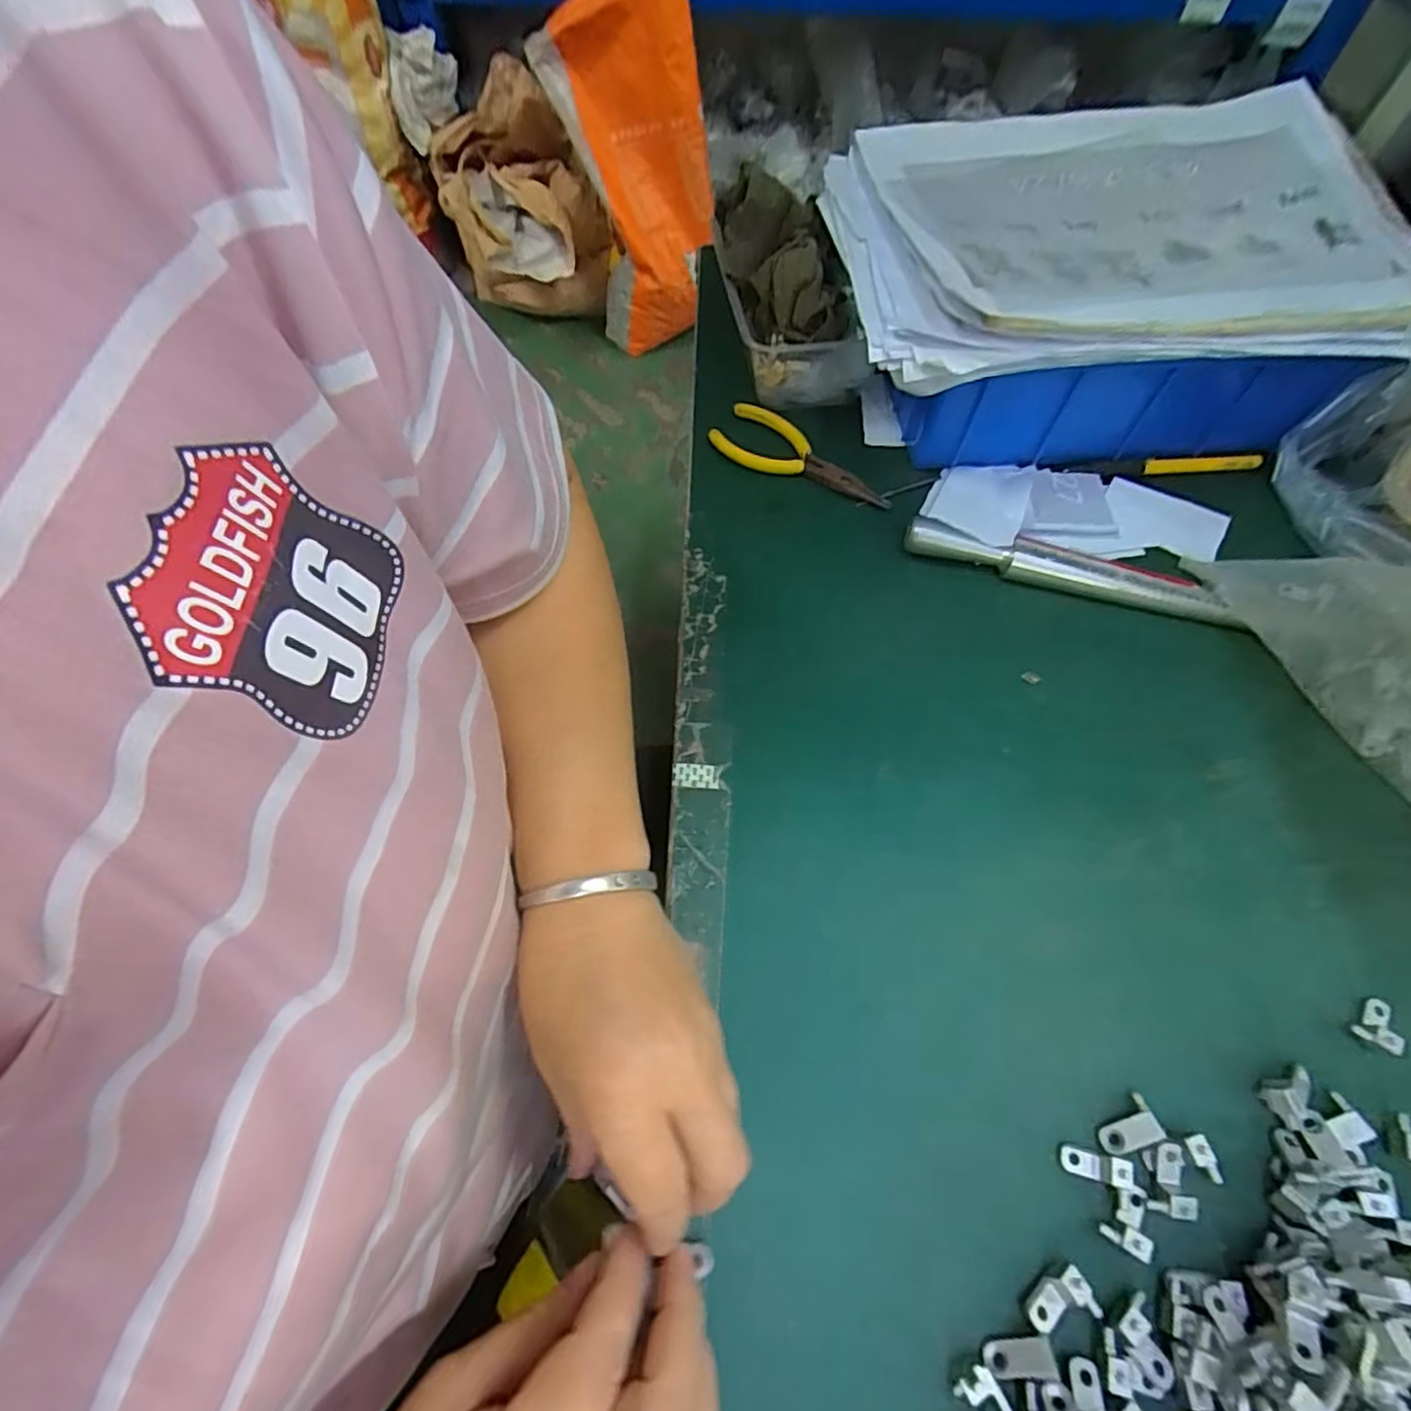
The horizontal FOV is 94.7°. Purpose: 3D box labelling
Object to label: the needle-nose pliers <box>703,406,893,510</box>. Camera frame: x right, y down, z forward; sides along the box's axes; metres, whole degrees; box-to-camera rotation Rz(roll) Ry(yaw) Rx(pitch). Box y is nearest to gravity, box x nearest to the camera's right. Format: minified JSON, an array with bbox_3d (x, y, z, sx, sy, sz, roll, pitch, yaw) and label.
[{"bbox_3d":[0.067,-0.167,0.440,0.128,0.015,0.046,29,66,15],"label":"needle-nose pliers"}]

